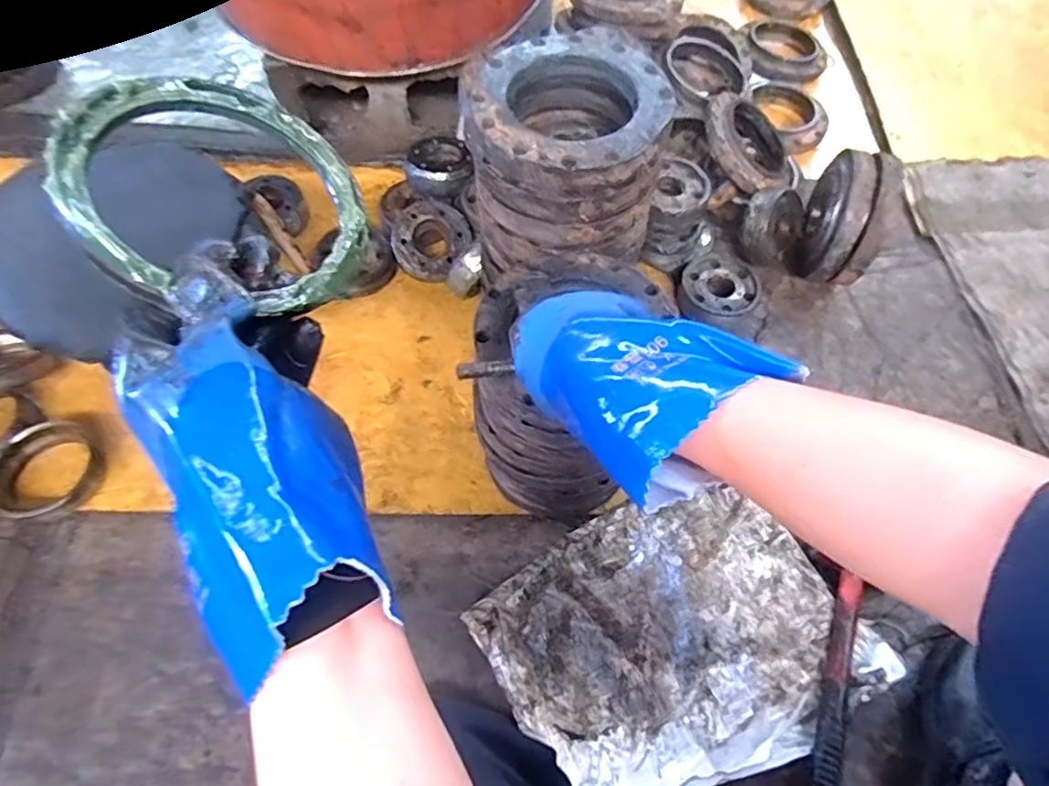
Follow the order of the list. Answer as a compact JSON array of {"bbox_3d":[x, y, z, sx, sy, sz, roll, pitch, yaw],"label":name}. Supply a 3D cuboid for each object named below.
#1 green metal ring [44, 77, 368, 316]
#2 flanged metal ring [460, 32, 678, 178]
[{"bbox_3d":[-0.166,-0.112,0.339,0.156,0.010,0.151,16,57,-26],"label":"green metal ring"},{"bbox_3d":[0.042,-0.293,0.613,0.203,0.029,0.194,1,60,-1],"label":"flanged metal ring"}]

